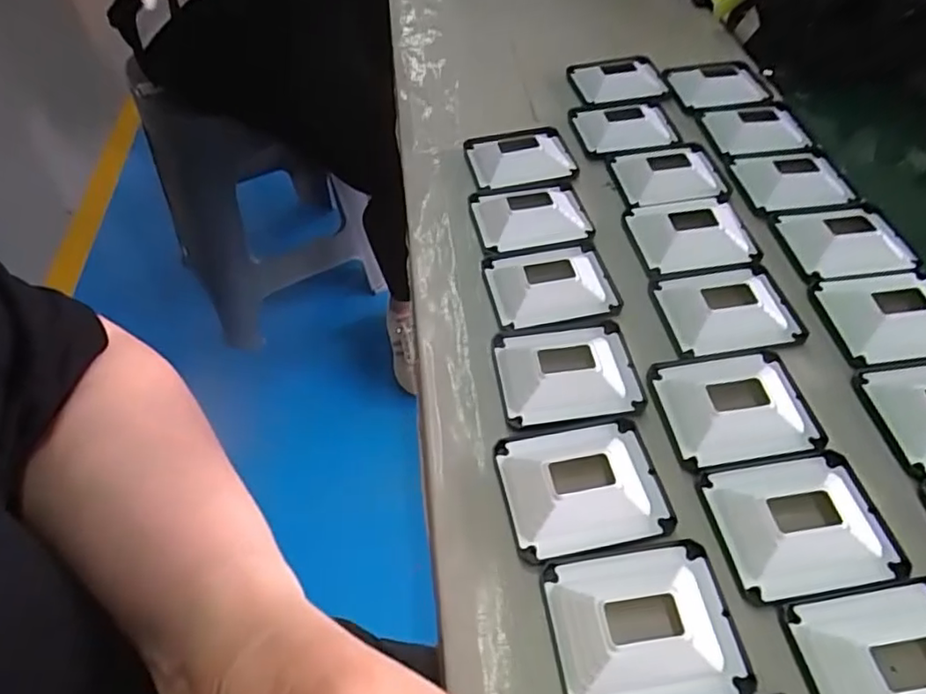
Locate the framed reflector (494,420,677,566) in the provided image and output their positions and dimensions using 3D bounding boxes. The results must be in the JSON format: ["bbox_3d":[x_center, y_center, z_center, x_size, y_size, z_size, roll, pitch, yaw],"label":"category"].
[{"bbox_3d":[0.061,0.069,0.317,0.081,0.014,0.068,-11,51,-5],"label":"framed reflector"}]

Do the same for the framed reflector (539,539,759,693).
[{"bbox_3d":[0.080,0.121,0.273,0.081,0.012,0.068,-9,51,-4],"label":"framed reflector"}]

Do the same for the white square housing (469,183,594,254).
[{"bbox_3d":[0.051,-0.099,0.455,0.081,0.019,0.070,-8,51,-3],"label":"white square housing"}]

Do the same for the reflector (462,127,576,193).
[{"bbox_3d":[0.049,-0.156,0.502,0.085,0.022,0.078,-9,51,-7],"label":"reflector"}]

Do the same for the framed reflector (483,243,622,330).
[{"bbox_3d":[0.059,-0.044,0.411,0.081,0.015,0.070,-9,51,-4],"label":"framed reflector"}]

